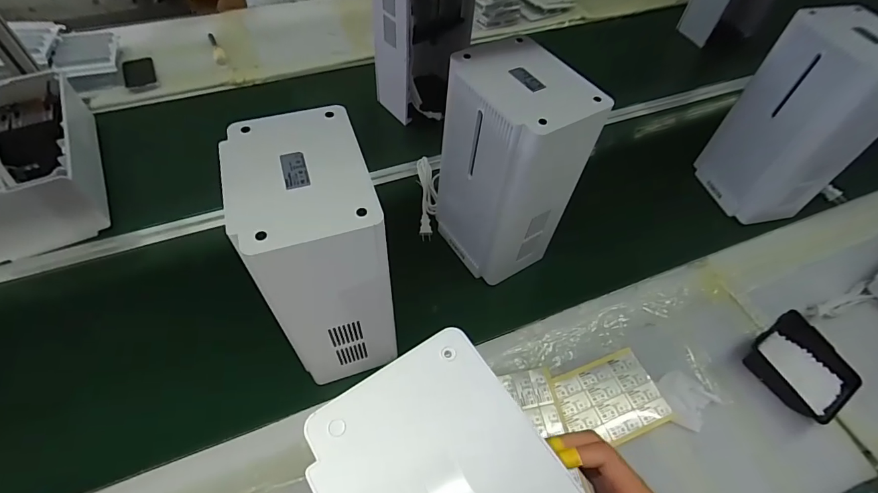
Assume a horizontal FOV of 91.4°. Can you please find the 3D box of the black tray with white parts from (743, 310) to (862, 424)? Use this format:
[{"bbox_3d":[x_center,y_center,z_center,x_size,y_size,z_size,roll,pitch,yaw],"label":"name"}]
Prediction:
[{"bbox_3d":[0.574,0.193,0.681,0.124,0.054,0.148,-19,58,-19],"label":"black tray with white parts"}]

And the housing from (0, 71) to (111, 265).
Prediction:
[{"bbox_3d":[-0.775,-0.169,0.804,0.200,0.127,0.360,-19,56,-22],"label":"housing"}]

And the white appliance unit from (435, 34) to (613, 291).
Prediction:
[{"bbox_3d":[0.106,-0.120,0.694,0.148,0.334,0.186,-19,56,-22],"label":"white appliance unit"}]

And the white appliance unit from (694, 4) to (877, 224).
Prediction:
[{"bbox_3d":[0.682,-0.237,0.811,0.142,0.355,0.203,-2,51,-10],"label":"white appliance unit"}]

